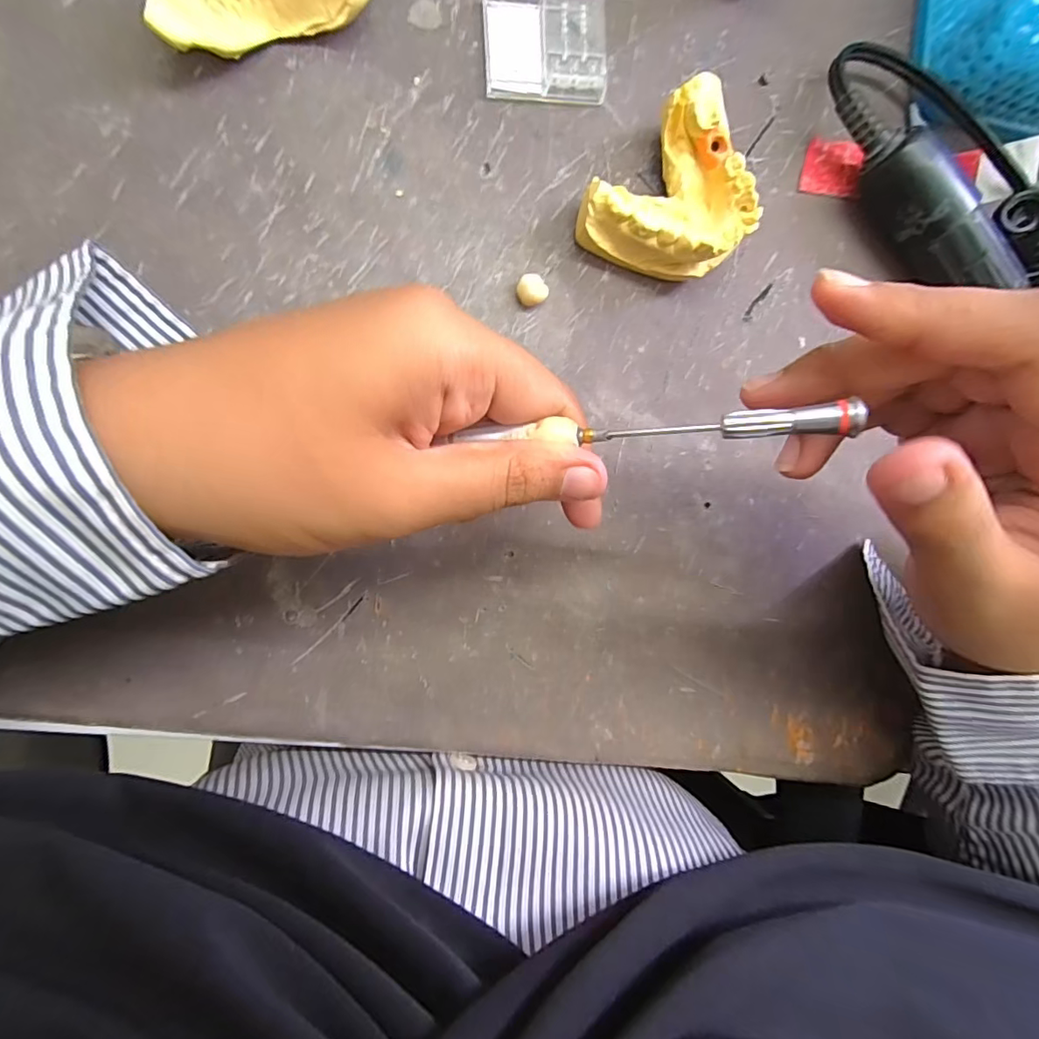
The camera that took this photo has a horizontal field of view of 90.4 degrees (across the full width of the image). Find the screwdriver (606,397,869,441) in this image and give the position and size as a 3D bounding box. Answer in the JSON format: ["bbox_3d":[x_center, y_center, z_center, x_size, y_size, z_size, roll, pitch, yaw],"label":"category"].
[{"bbox_3d":[0.050,-0.023,0.126,0.056,0.004,0.006,-2,96,18],"label":"screwdriver"}]

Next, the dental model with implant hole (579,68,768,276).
[{"bbox_3d":[0.057,-0.115,0.190,0.050,0.028,0.061,42,89,-10],"label":"dental model with implant hole"}]

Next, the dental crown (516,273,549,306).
[{"bbox_3d":[0.004,-0.086,0.195,0.011,0.007,0.011,-1,95,-8],"label":"dental crown"}]

